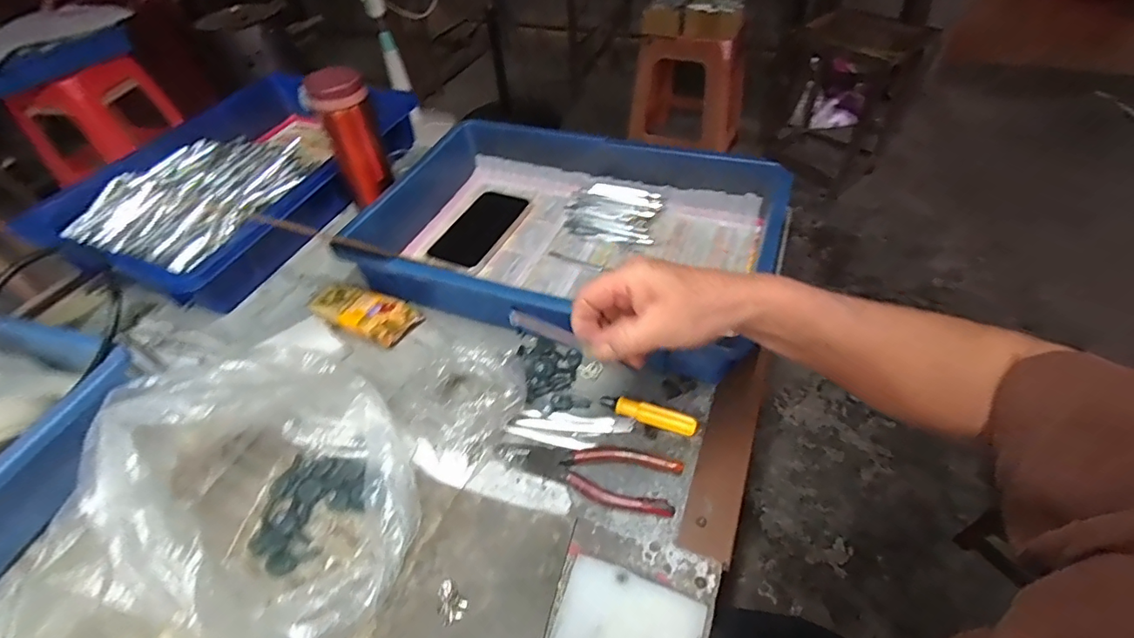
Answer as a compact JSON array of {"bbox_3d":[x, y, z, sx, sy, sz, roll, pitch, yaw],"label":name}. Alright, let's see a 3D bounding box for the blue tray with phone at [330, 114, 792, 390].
[{"bbox_3d":[-0.003,-0.096,0.573,0.429,0.085,0.281,15,51,17],"label":"blue tray with phone"}]

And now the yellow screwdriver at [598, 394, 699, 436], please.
[{"bbox_3d":[0.071,0.083,0.442,0.086,0.013,0.015,16,51,18],"label":"yellow screwdriver"}]

